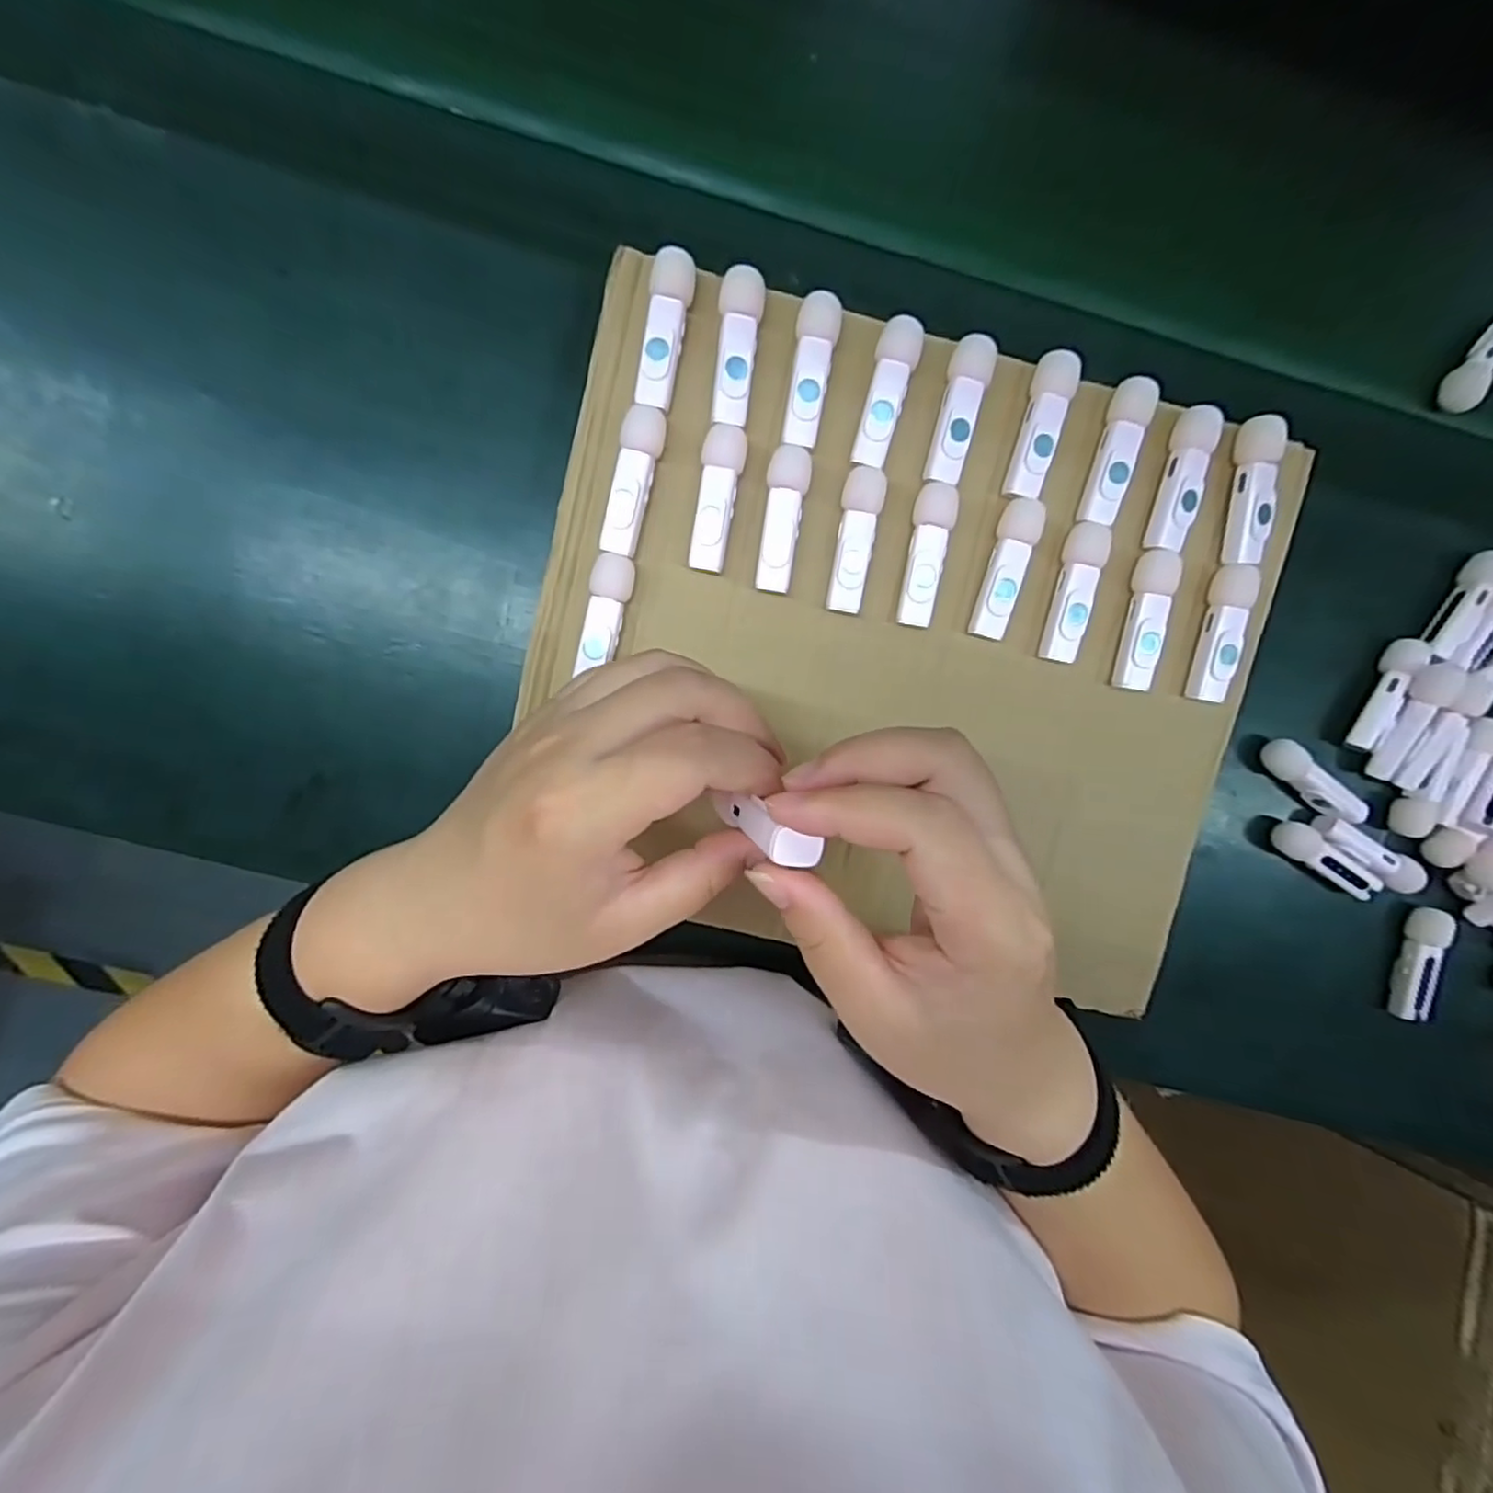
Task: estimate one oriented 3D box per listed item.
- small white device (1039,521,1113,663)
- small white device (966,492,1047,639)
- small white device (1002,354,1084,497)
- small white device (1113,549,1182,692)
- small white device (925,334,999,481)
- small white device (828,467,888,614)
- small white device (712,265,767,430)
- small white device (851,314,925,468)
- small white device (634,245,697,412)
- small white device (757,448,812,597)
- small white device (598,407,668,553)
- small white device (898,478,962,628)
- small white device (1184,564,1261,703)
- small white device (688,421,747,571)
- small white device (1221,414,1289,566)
[{"bbox_3d":[0.156,-0.073,0.317,0.016,0.016,0.064,10,92,-4],"label":"small white device"},{"bbox_3d":[0.122,-0.083,0.315,0.017,0.014,0.065,15,92,-4],"label":"small white device"},{"bbox_3d":[0.135,-0.146,0.308,0.017,0.014,0.063,14,92,-4],"label":"small white device"},{"bbox_3d":[0.191,-0.059,0.318,0.015,0.015,0.064,7,92,-4],"label":"small white device"},{"bbox_3d":[0.096,-0.152,0.304,0.018,0.013,0.062,14,92,-4],"label":"small white device"},{"bbox_3d":[0.051,-0.095,0.311,0.018,0.012,0.064,8,92,-4],"label":"small white device"},{"bbox_3d":[-0.005,-0.177,0.298,0.018,0.014,0.063,9,92,-4],"label":"small white device"},{"bbox_3d":[0.062,-0.159,0.301,0.019,0.011,0.063,18,91,-4],"label":"small white device"},{"bbox_3d":[-0.036,-0.183,0.298,0.017,0.016,0.064,10,92,-4],"label":"small white device"},{"bbox_3d":[0.017,-0.104,0.310,0.017,0.013,0.064,8,92,-4],"label":"small white device"},{"bbox_3d":[-0.051,-0.120,0.305,0.018,0.015,0.065,13,92,-4],"label":"small white device"},{"bbox_3d":[0.084,-0.089,0.313,0.018,0.012,0.064,10,92,-4],"label":"small white device"},{"bbox_3d":[0.228,-0.054,0.319,0.015,0.013,0.064,9,92,-4],"label":"small white device"},{"bbox_3d":[-0.013,-0.113,0.307,0.019,0.015,0.064,8,92,-4],"label":"small white device"},{"bbox_3d":[0.237,-0.119,0.313,0.014,0.012,0.065,2,92,-3],"label":"small white device"}]

